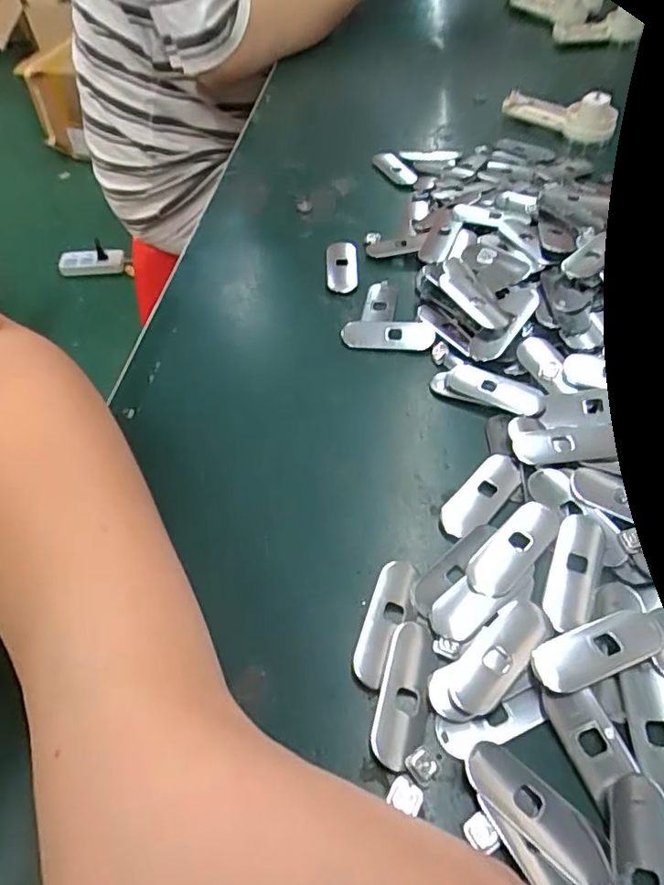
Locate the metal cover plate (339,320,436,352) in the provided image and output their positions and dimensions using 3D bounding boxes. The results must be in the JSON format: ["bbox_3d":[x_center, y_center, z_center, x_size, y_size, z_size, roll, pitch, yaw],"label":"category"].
[{"bbox_3d":[0.031,-0.061,0.331,0.051,0.004,0.023,3,51,3],"label":"metal cover plate"}]

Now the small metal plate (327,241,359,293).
[{"bbox_3d":[0.007,-0.112,0.371,0.020,0.004,0.047,0,50,1],"label":"small metal plate"}]

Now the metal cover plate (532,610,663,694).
[{"bbox_3d":[0.097,0.076,0.214,0.049,0.006,0.018,-15,52,-12],"label":"metal cover plate"}]

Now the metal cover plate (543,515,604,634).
[{"bbox_3d":[0.097,0.052,0.236,0.017,0.004,0.051,18,53,15],"label":"metal cover plate"}]

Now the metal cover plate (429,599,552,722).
[{"bbox_3d":[0.060,0.080,0.215,0.055,0.004,0.020,-31,57,-23],"label":"metal cover plate"}]

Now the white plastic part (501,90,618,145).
[{"bbox_3d":[0.183,-0.268,0.470,0.089,0.030,0.026,34,60,26],"label":"white plastic part"}]

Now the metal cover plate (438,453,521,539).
[{"bbox_3d":[0.067,0.024,0.263,0.019,0.004,0.048,35,59,26],"label":"metal cover plate"}]

